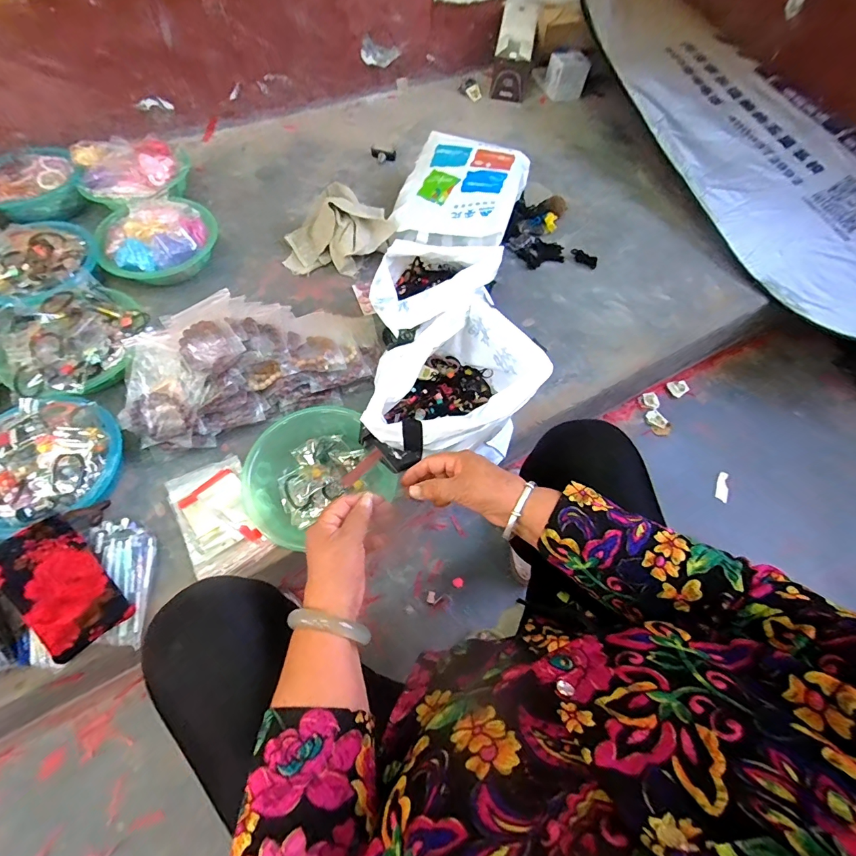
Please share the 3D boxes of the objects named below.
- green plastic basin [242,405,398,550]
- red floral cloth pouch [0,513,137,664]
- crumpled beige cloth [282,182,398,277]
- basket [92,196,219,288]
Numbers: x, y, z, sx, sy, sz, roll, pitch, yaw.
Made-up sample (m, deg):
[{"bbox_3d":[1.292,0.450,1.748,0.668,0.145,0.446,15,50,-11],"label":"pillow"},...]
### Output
[{"bbox_3d":[-0.194,0.069,0.681,0.218,0.057,0.200,1,64,-2],"label":"green plastic basin"},{"bbox_3d":[-0.490,0.210,0.543,0.174,0.026,0.094,47,52,3],"label":"red floral cloth pouch"},{"bbox_3d":[-0.202,-0.445,0.917,0.239,0.101,0.183,-7,64,-6],"label":"crumpled beige cloth"},{"bbox_3d":[-0.562,-0.389,0.867,0.232,0.106,0.187,-32,69,-17],"label":"basket"}]

